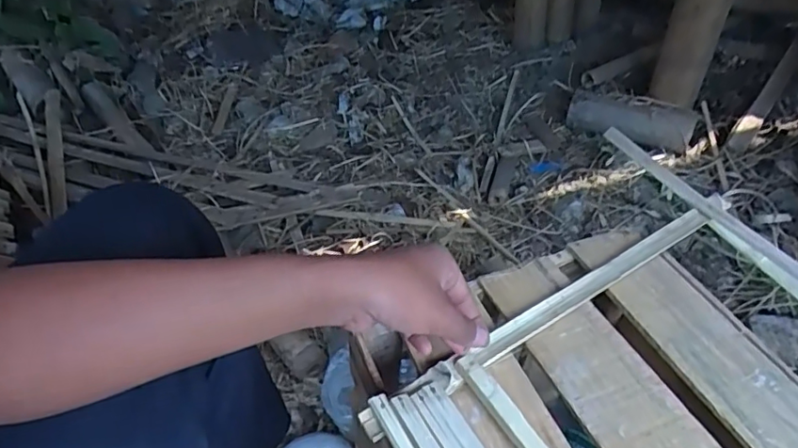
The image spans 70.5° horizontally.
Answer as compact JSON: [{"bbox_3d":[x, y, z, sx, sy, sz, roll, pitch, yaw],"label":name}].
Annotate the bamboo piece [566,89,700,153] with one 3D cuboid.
[{"bbox_3d":[0.503,-0.217,1.241,0.260,0.087,0.071,12,48,15],"label":"bamboo piece"}]

